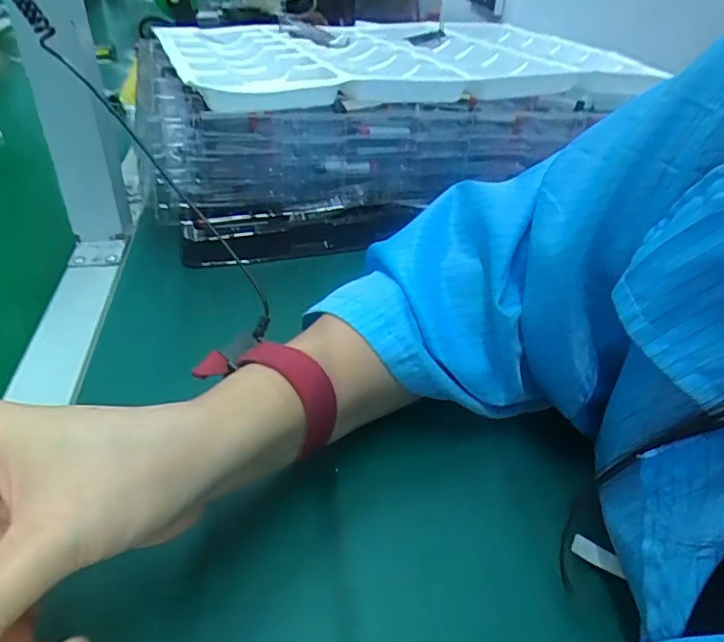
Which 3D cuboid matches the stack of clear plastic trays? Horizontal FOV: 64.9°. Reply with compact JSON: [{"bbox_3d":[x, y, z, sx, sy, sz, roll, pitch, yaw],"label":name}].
[{"bbox_3d":[0.016,-0.221,0.584,0.458,0.134,0.298,-13,39,-19],"label":"stack of clear plastic trays"}]

